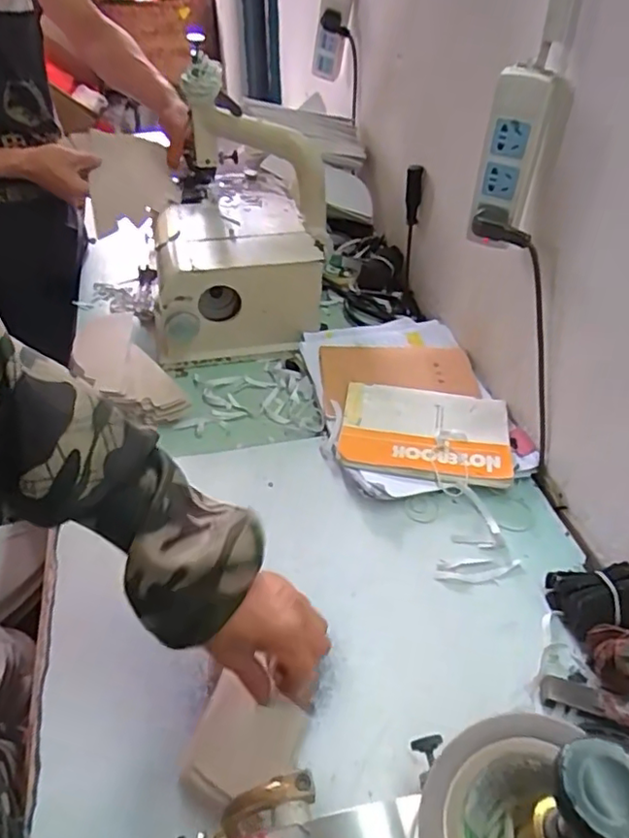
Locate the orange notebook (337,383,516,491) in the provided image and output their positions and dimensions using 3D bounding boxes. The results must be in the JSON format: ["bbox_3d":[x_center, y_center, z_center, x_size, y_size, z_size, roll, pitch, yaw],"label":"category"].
[{"bbox_3d":[0.131,0.017,0.731,0.194,0.012,0.141,6,45,7],"label":"orange notebook"}]

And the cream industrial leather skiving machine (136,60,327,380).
[{"bbox_3d":[-0.116,-0.286,0.884,0.257,0.289,0.287,-6,40,-9],"label":"cream industrial leather skiving machine"}]

